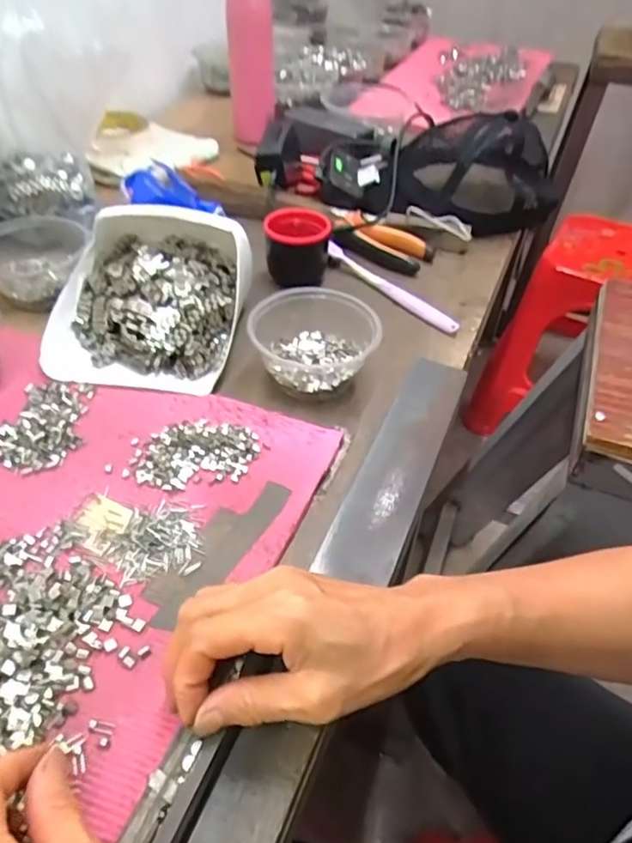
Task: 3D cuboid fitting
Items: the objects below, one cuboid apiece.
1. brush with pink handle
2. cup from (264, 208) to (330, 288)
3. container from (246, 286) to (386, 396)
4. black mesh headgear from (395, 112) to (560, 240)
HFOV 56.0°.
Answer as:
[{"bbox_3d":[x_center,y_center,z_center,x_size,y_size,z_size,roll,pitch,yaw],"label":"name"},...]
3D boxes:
[{"bbox_3d":[0.076,-0.139,0.613,0.021,0.019,0.175,-32,56,-30],"label":"brush with pink handle"},{"bbox_3d":[-0.020,-0.177,0.610,0.064,0.063,0.058,1,46,-4],"label":"cup"},{"bbox_3d":[-0.003,-0.069,0.502,0.102,0.048,0.091,-3,46,-7],"label":"container"},{"bbox_3d":[0.198,-0.308,0.719,0.189,0.108,0.199,10,44,7],"label":"black mesh headgear"}]

